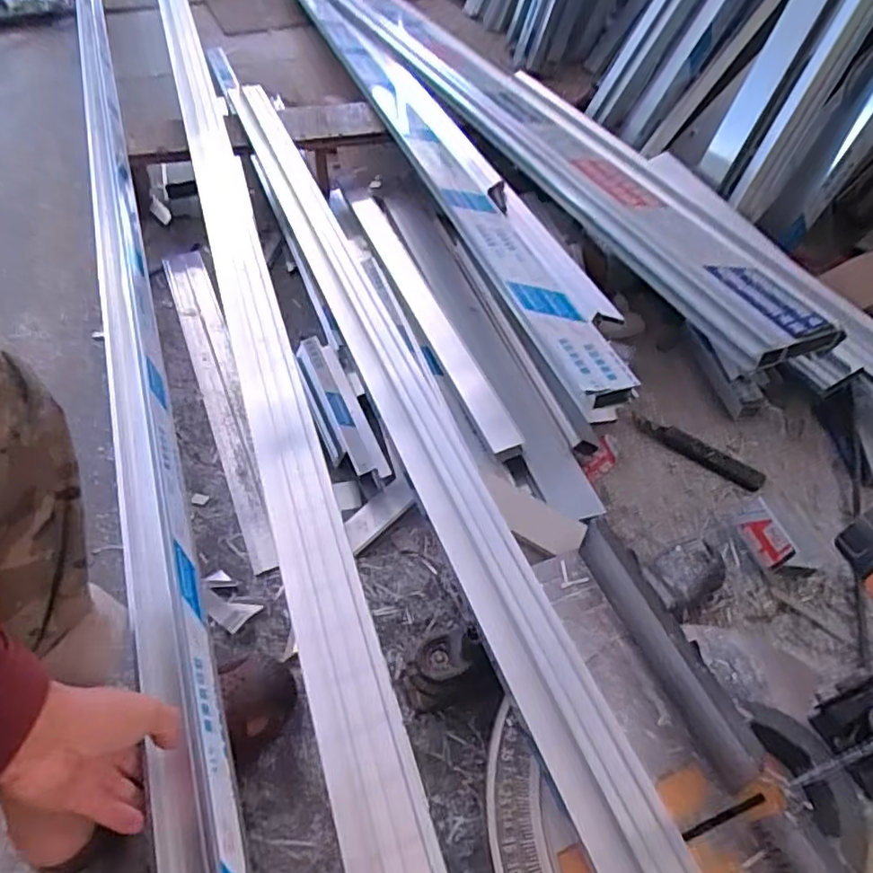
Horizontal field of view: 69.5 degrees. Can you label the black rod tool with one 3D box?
[{"bbox_3d":[0.356,0.022,0.860,0.177,0.022,0.026,32,57,24],"label":"black rod tool"}]

